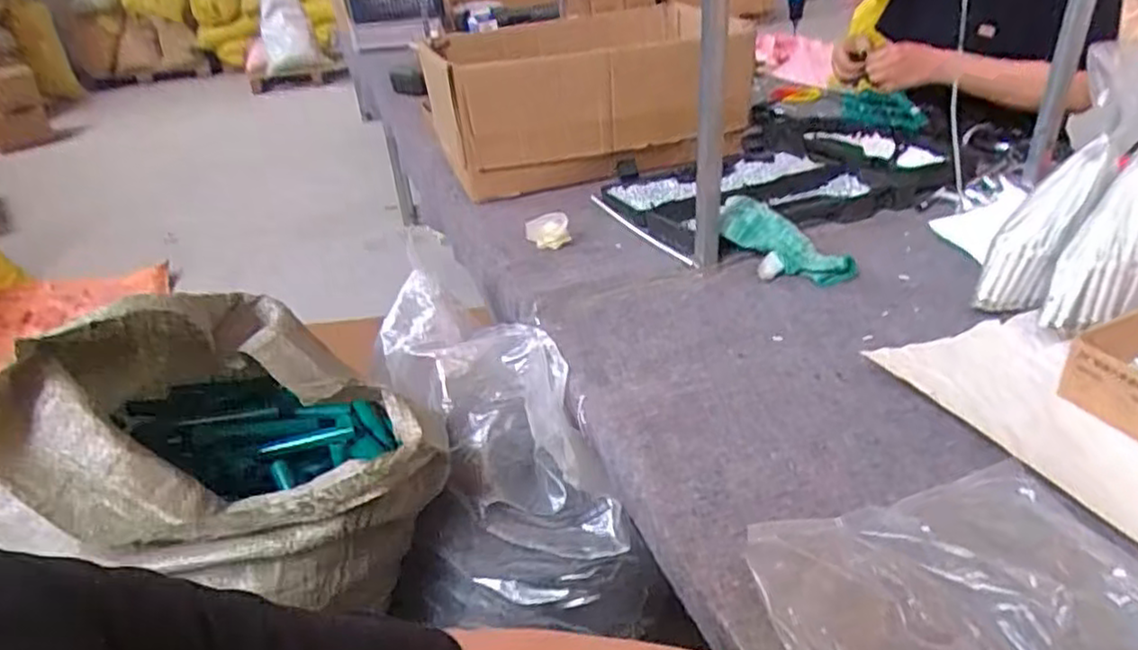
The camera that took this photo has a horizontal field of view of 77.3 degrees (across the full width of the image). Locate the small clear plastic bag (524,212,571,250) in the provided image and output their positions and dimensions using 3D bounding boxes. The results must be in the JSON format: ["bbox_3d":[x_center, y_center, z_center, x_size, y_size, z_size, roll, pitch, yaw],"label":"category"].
[{"bbox_3d":[-0.029,-0.122,0.931,0.061,0.048,0.017,3,30,15],"label":"small clear plastic bag"}]

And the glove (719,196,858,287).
[{"bbox_3d":[0.236,-0.091,0.800,0.166,0.035,0.080,39,50,24],"label":"glove"}]

